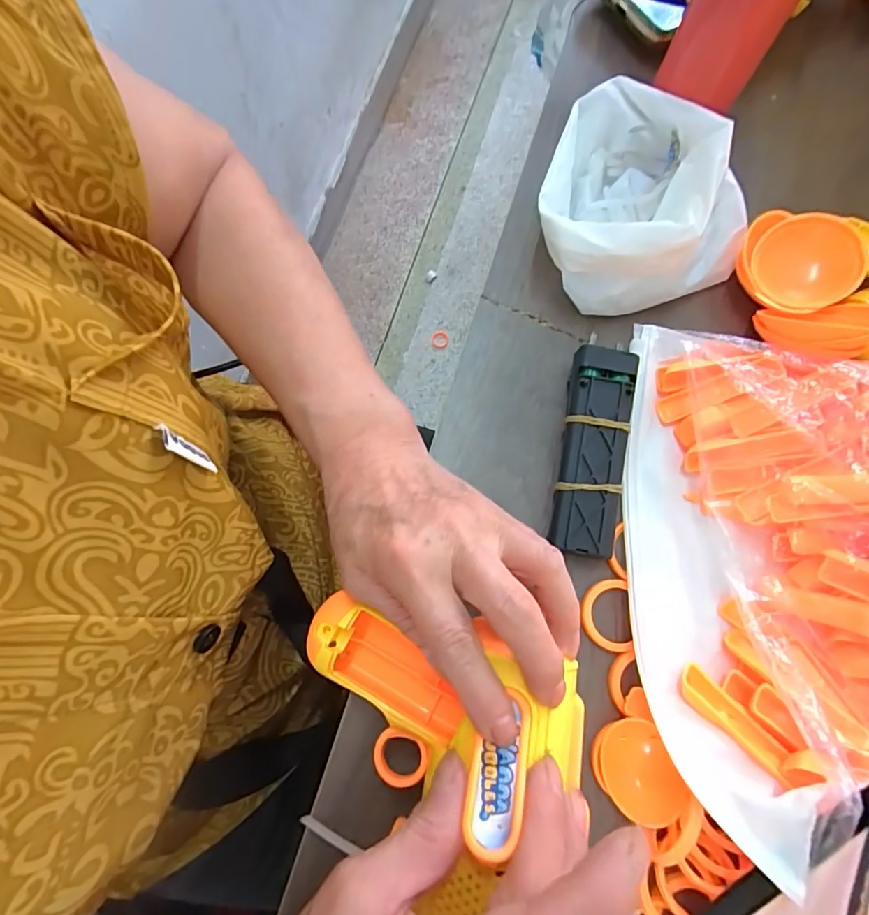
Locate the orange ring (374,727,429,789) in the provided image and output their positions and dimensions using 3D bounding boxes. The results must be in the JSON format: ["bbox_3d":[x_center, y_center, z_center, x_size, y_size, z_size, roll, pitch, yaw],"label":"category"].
[{"bbox_3d":[-0.015,0.131,0.213,0.024,0.004,0.022,-2,77,10],"label":"orange ring"}]

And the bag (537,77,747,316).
[{"bbox_3d":[0.121,-0.149,0.275,0.113,0.053,0.133,18,77,5],"label":"bag"}]

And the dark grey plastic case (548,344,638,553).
[{"bbox_3d":[0.082,-0.003,0.257,0.032,0.025,0.106,10,77,3],"label":"dark grey plastic case"}]

